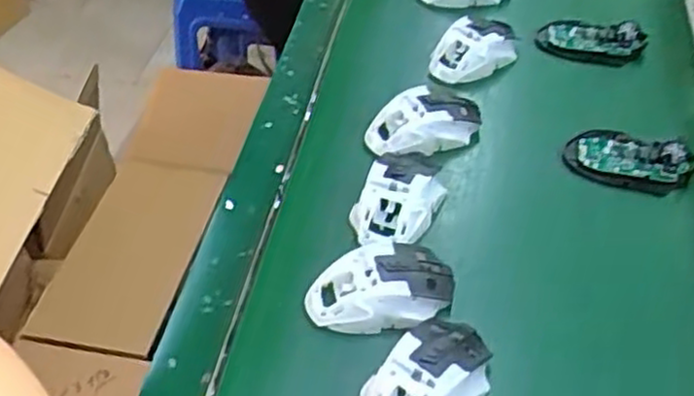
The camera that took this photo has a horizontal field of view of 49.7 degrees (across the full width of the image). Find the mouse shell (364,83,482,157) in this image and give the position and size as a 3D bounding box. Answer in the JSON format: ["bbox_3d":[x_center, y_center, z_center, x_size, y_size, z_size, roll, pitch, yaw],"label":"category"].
[{"bbox_3d":[0.074,-0.073,0.714,0.111,0.037,0.066,-18,49,-17],"label":"mouse shell"}]

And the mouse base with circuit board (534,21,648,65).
[{"bbox_3d":[0.269,-0.172,0.825,0.116,0.026,0.048,4,46,5],"label":"mouse base with circuit board"}]

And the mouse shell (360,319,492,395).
[{"bbox_3d":[0.056,0.130,0.527,0.062,0.039,0.112,33,54,28],"label":"mouse shell"}]

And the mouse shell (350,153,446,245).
[{"bbox_3d":[0.045,-0.001,0.650,0.065,0.036,0.121,18,49,17],"label":"mouse shell"}]

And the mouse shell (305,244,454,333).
[{"bbox_3d":[0.027,0.068,0.587,0.109,0.036,0.069,4,46,4],"label":"mouse shell"}]

